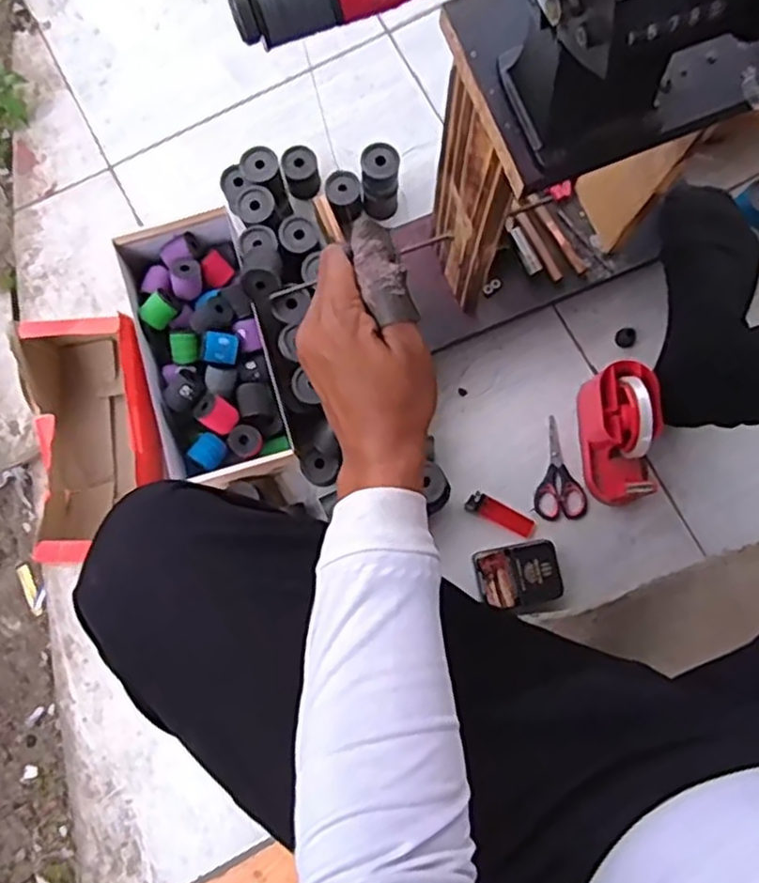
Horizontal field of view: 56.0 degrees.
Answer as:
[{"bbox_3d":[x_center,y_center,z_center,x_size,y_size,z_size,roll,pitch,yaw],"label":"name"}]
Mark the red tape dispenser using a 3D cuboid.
[{"bbox_3d":[0.268,-0.009,0.788,0.068,0.101,0.146,-3,81,-1],"label":"red tape dispenser"}]

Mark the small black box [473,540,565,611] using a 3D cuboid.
[{"bbox_3d":[0.155,0.150,0.801,0.090,0.024,0.068,-12,81,-2],"label":"small black box"}]

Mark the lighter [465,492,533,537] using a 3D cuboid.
[{"bbox_3d":[0.140,0.084,0.826,0.080,0.006,0.026,26,82,4],"label":"lighter"}]

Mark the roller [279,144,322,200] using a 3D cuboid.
[{"bbox_3d":[-0.094,-0.326,0.868,0.042,0.050,0.045,0,81,0],"label":"roller"}]

